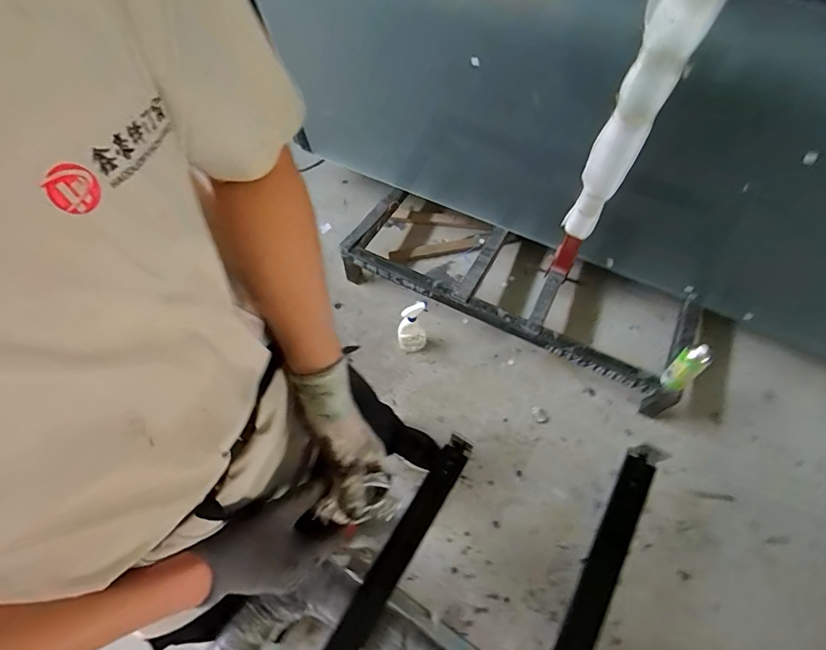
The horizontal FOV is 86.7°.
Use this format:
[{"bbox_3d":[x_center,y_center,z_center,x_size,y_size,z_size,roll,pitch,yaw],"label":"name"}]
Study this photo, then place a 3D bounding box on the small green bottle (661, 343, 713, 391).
[{"bbox_3d":[0.798,0.125,1.285,0.059,0.190,0.080,-30,65,-13],"label":"small green bottle"}]

